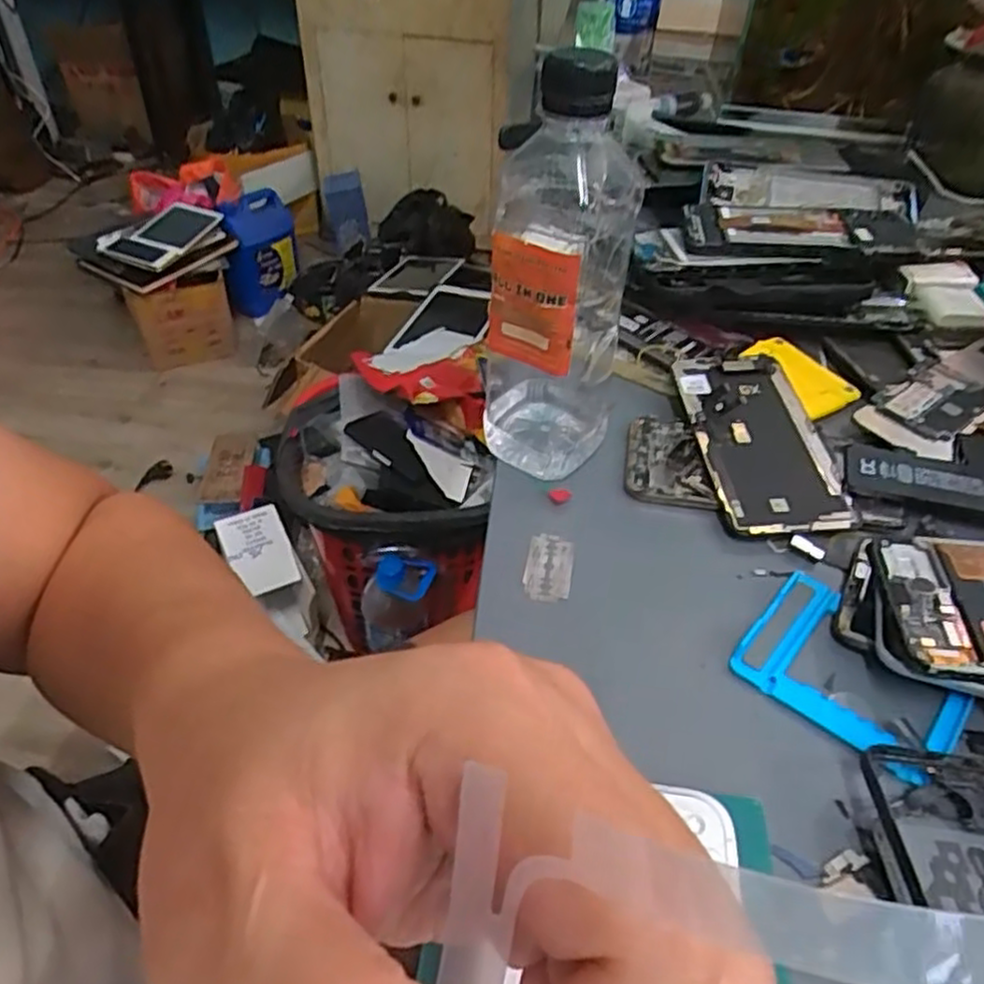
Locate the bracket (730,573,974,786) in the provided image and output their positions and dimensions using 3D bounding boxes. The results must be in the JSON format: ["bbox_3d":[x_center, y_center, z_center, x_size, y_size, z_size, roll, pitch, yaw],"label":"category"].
[{"bbox_3d":[0.150,0.074,0.304,0.083,0.009,0.067,34,51,30],"label":"bracket"}]

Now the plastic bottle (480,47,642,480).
[{"bbox_3d":[0.033,-0.098,0.354,0.071,0.192,0.073,3,39,0],"label":"plastic bottle"}]

